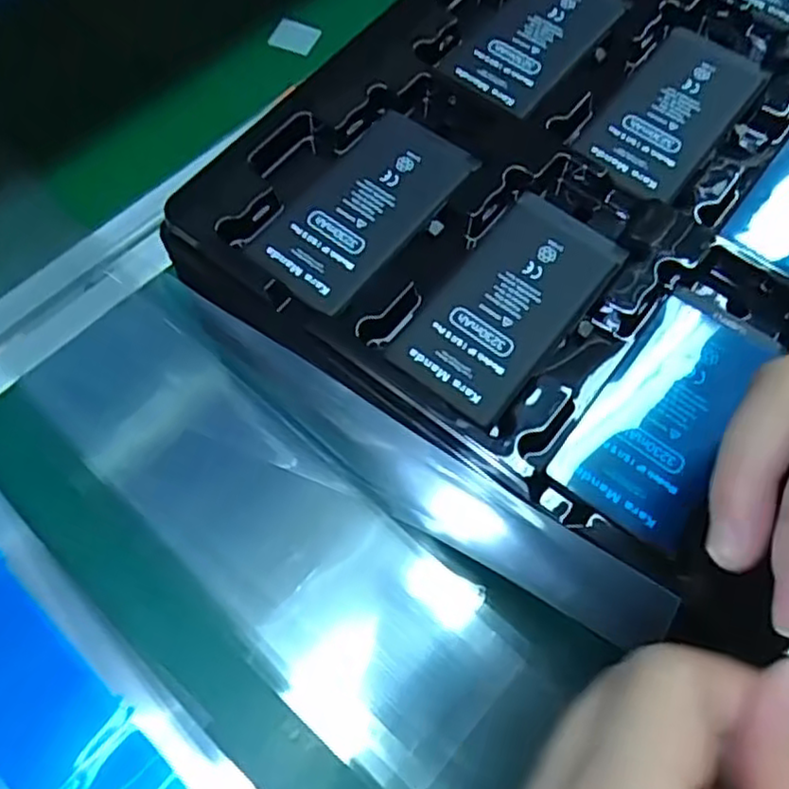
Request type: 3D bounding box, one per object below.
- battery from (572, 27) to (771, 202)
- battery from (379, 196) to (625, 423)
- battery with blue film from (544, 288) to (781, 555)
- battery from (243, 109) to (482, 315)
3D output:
[{"bbox_3d":[0.106,-0.109,0.269,0.043,0.006,0.082,33,70,15],"label":"battery"},{"bbox_3d":[0.038,-0.032,0.236,0.044,0.004,0.083,37,70,16],"label":"battery"},{"bbox_3d":[0.087,0.003,0.221,0.041,0.004,0.084,33,69,15],"label":"battery with blue film"},{"bbox_3d":[-0.013,-0.068,0.254,0.049,0.008,0.083,36,71,15],"label":"battery"}]

